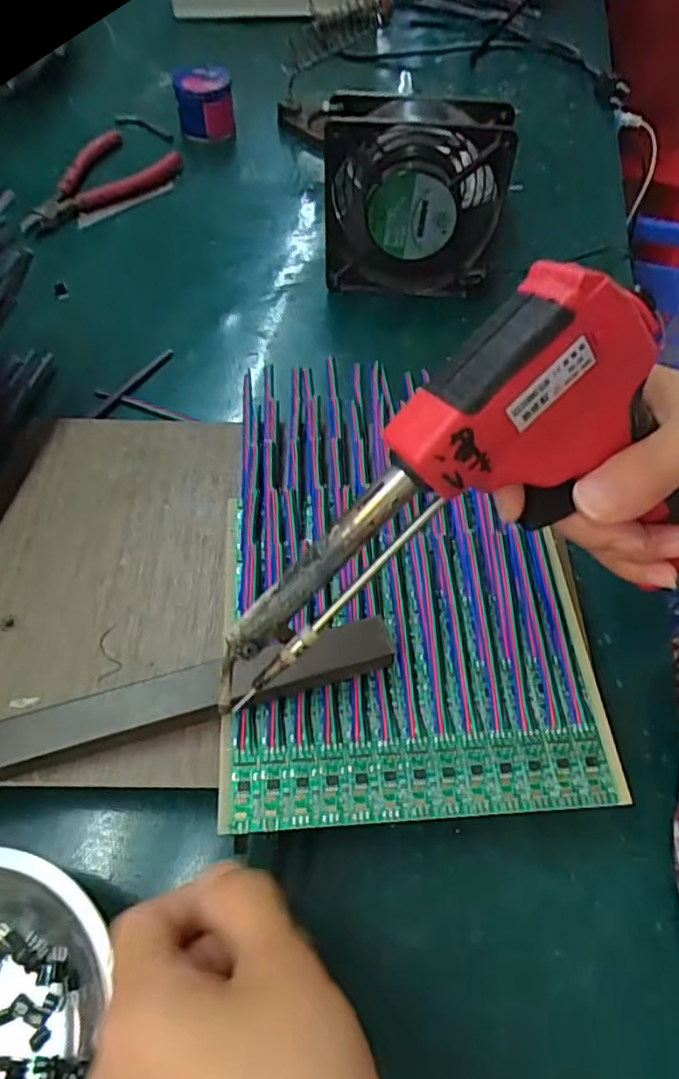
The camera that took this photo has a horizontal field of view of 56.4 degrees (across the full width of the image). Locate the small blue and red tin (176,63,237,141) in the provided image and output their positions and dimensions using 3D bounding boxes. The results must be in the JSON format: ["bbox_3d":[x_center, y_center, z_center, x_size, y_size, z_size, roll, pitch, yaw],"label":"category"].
[{"bbox_3d":[-0.127,-0.414,0.596,0.049,0.054,0.049,0,59,0],"label":"small blue and red tin"}]

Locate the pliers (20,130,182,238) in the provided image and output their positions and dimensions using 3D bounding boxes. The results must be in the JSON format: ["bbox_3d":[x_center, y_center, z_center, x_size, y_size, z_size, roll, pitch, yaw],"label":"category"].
[{"bbox_3d":[-0.219,-0.317,0.554,0.147,0.022,0.102,-30,61,-21],"label":"pliers"}]

